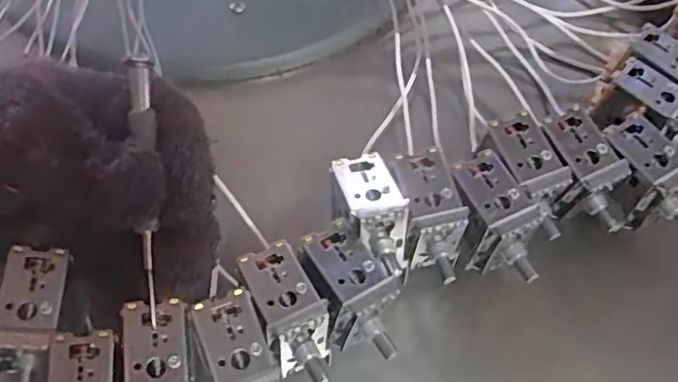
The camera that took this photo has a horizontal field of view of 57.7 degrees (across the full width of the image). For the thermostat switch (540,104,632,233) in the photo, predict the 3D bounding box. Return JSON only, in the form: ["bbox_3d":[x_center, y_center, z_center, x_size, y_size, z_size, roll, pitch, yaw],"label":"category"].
[{"bbox_3d":[0.107,-0.006,0.275,0.024,0.034,0.050,-25,65,-15],"label":"thermostat switch"}]

